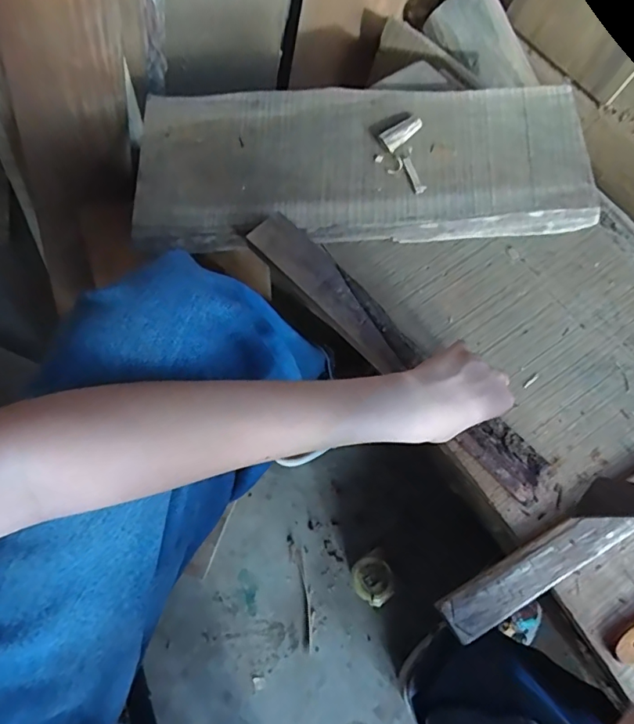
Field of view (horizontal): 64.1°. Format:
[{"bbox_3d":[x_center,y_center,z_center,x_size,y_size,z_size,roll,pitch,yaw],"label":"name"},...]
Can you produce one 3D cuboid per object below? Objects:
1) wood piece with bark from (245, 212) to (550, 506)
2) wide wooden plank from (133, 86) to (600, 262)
[{"bbox_3d":[0.072,-0.012,0.477,0.047,0.018,0.354,-43,82,-12],"label":"wood piece with bark"},{"bbox_3d":[0.044,-0.215,0.551,0.468,0.033,0.185,-4,72,-1],"label":"wide wooden plank"}]

